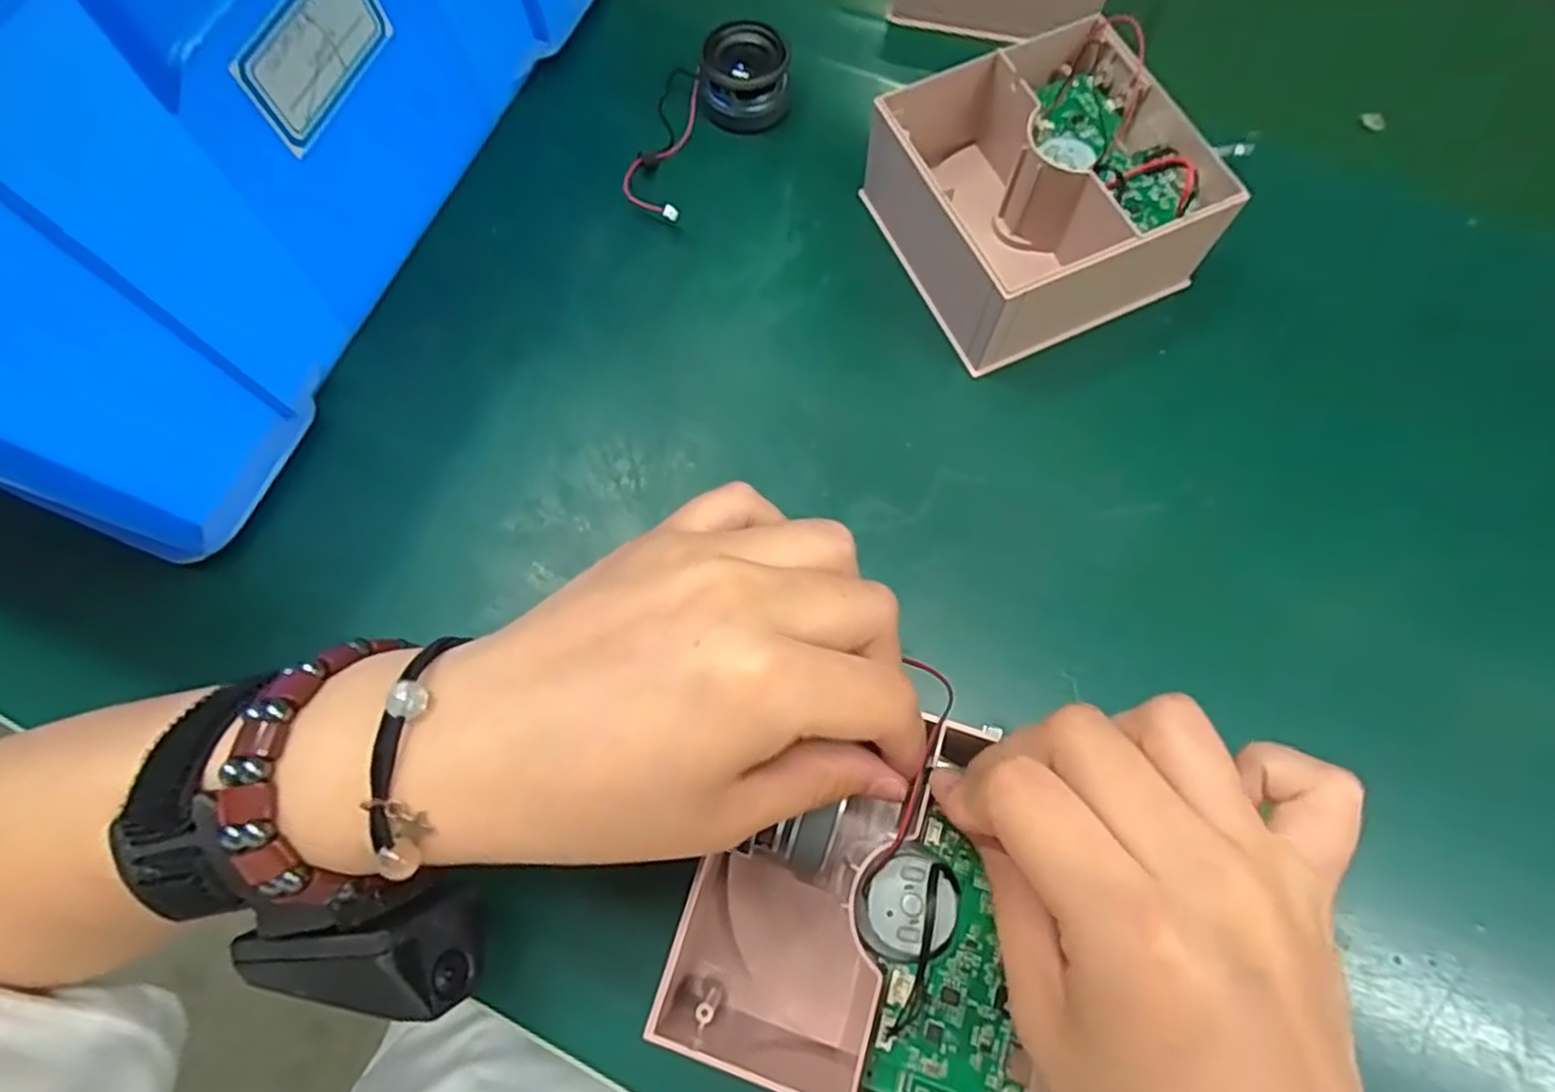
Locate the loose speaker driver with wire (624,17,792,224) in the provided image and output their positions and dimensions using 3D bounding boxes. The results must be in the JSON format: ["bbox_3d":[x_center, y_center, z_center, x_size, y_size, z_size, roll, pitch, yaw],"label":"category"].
[{"bbox_3d":[-0.037,-0.187,0.330,0.055,0.025,0.094,38,88,12],"label":"loose speaker driver with wire"}]

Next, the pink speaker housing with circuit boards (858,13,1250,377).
[{"bbox_3d":[0.104,-0.139,0.299,0.113,0.051,0.106,-26,72,-9],"label":"pink speaker housing with circuit boards"}]

